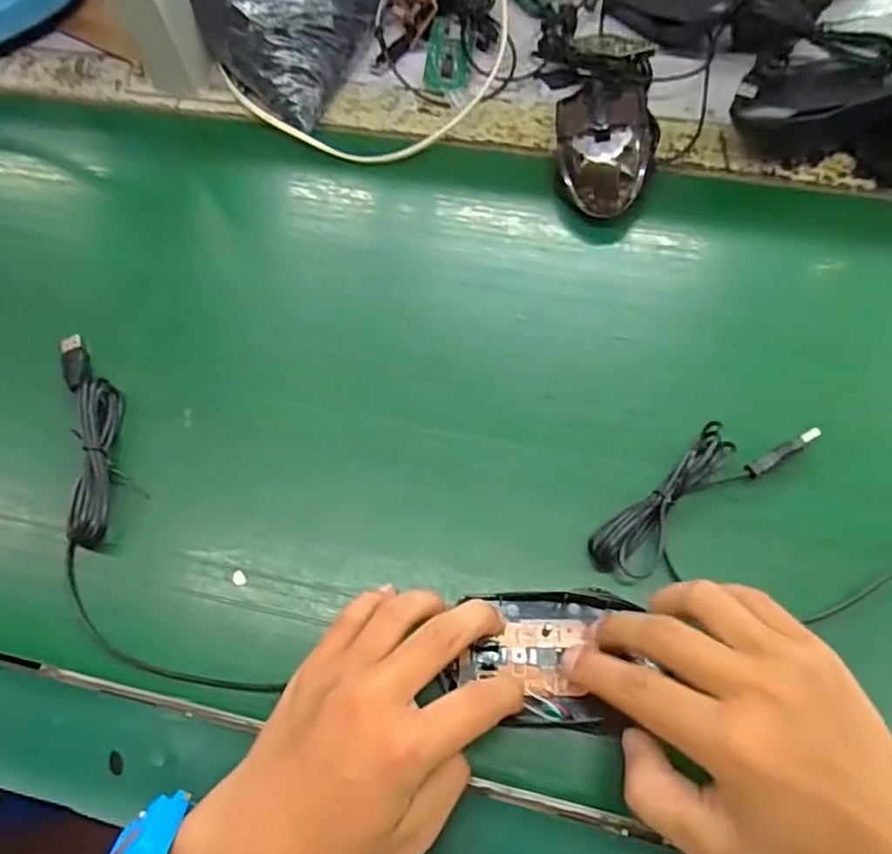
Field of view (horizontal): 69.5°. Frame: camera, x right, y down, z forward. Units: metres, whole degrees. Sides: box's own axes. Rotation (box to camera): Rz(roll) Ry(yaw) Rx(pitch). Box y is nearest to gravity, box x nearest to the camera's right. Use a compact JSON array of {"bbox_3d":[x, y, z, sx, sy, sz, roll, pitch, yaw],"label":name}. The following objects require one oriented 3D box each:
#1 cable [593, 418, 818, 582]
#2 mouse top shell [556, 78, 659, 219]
[{"bbox_3d":[0.136,0.034,0.343,0.136,0.016,0.043,-40,68,-14],"label":"cable"},{"bbox_3d":[0.109,-0.193,0.434,0.070,0.042,0.109,6,65,8],"label":"mouse top shell"}]

